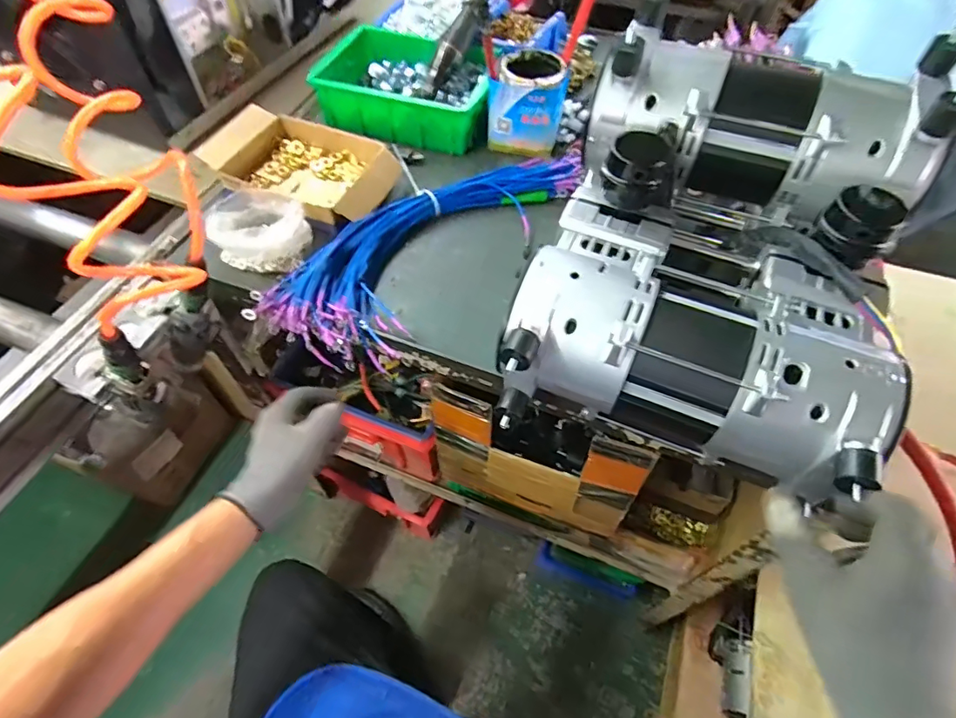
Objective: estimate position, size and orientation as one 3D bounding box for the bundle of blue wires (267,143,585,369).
[{"bbox_3d":[-0.059,-0.143,0.616,0.165,0.052,0.411,34,59,25],"label":"bundle of blue wires"}]

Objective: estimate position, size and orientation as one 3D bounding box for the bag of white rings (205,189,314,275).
[{"bbox_3d":[-0.257,-0.157,0.612,0.109,0.049,0.108,-12,51,-9],"label":"bag of white rings"}]

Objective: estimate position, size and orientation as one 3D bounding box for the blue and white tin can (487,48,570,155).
[{"bbox_3d":[0.069,-0.354,0.713,0.100,0.098,0.086,8,51,7],"label":"blue and white tin can"}]

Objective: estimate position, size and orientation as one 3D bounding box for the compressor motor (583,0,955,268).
[{"bbox_3d":[0.247,-0.199,0.461,0.288,0.141,0.169,21,54,17],"label":"compressor motor"}]

